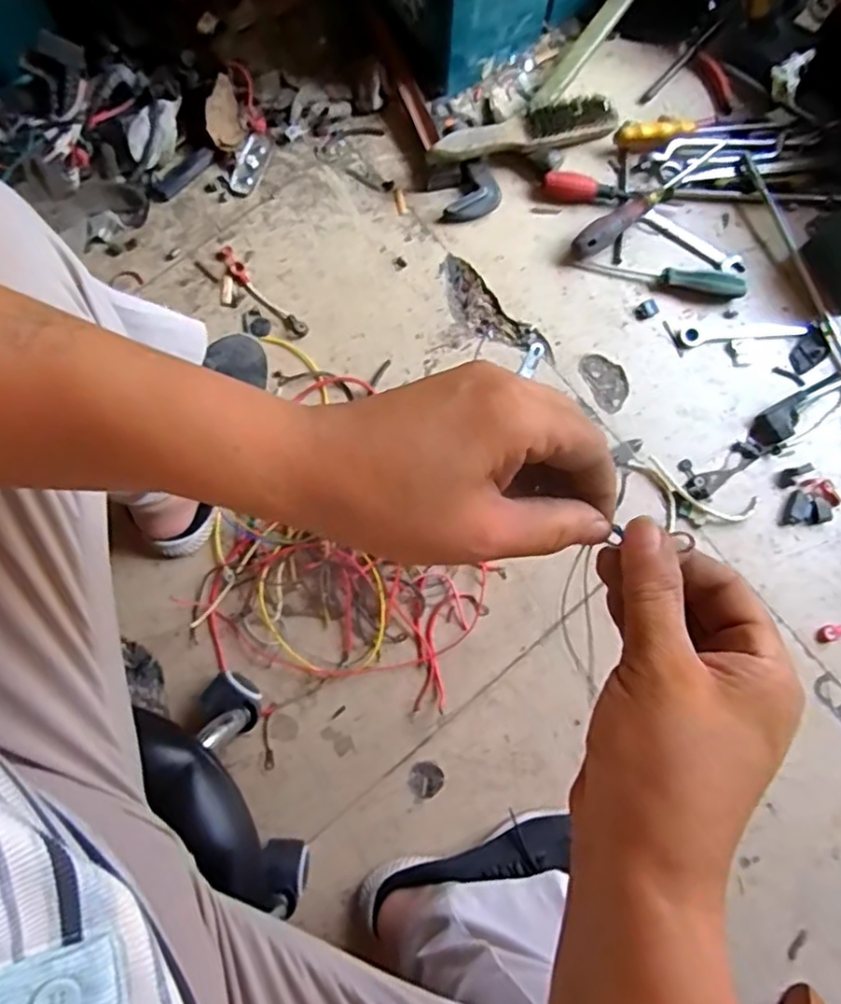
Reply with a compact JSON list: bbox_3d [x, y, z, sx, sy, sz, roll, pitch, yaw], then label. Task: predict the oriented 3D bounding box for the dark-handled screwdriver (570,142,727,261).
[{"bbox_3d":[0.266,-0.358,0.780,0.224,0.027,0.030,-38,82,-7],"label":"dark-handled screwdriver"}]

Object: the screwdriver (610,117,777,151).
[{"bbox_3d":[0.335,-0.451,0.800,0.191,0.032,0.032,-8,80,-2],"label":"screwdriver"}]

